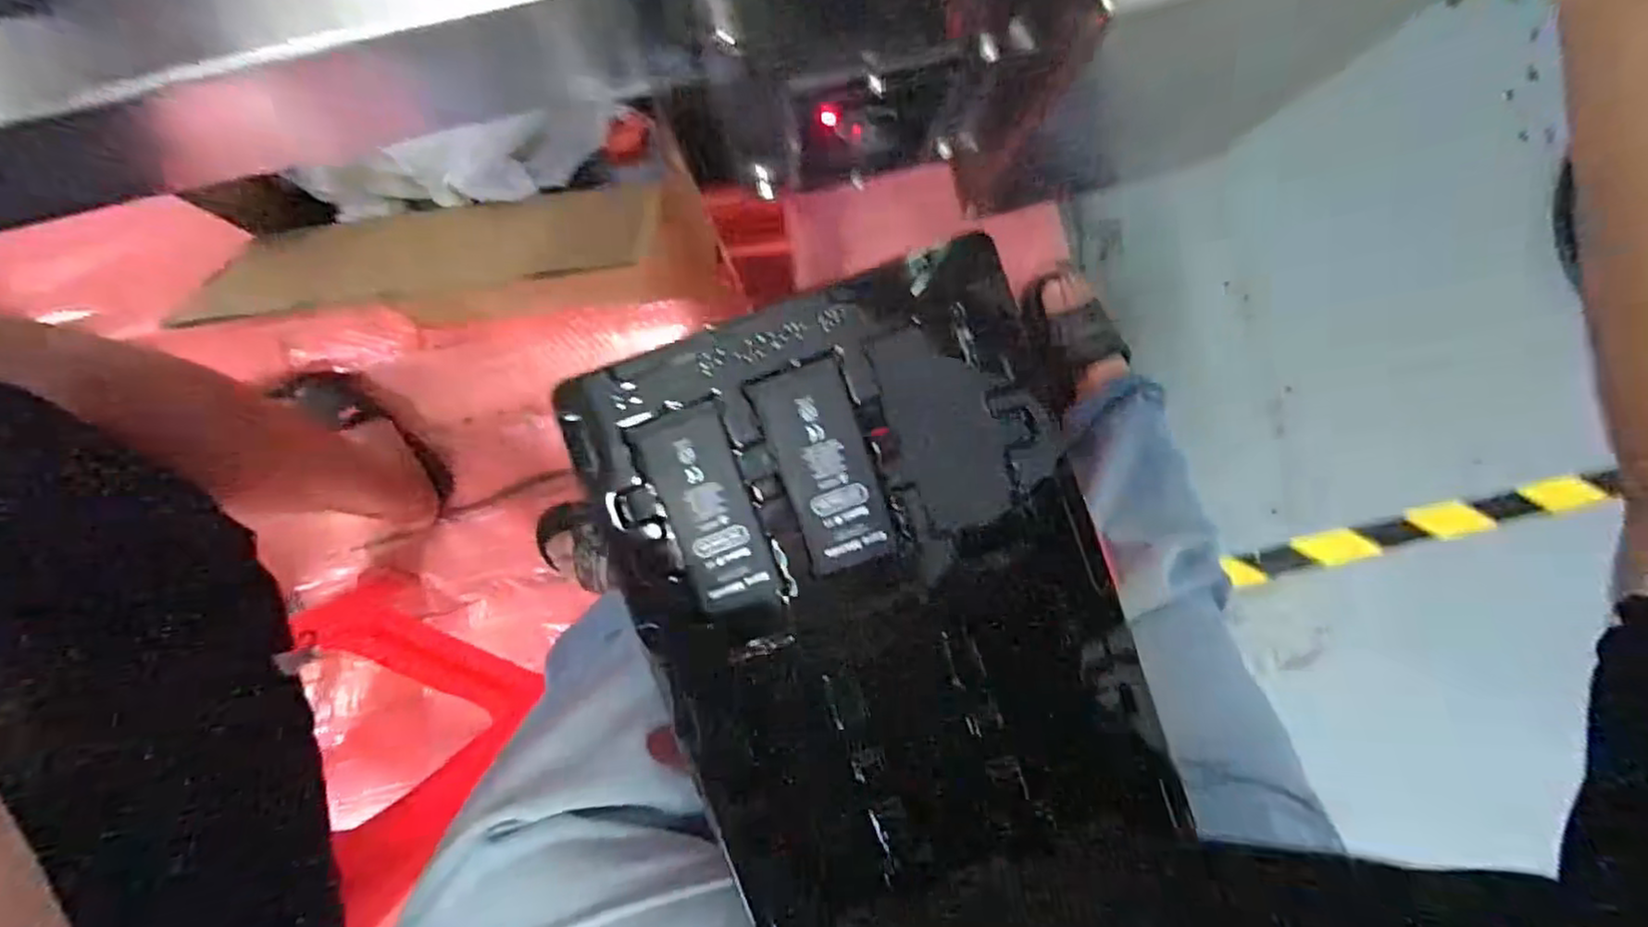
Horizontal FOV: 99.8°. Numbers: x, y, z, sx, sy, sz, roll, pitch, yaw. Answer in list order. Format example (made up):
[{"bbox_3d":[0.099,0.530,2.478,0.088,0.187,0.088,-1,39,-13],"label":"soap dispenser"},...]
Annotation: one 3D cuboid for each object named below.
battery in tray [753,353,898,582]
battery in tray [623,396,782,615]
[{"bbox_3d":[0.001,0.002,0.341,0.043,0.004,0.099,-20,92,0],"label":"battery in tray"},{"bbox_3d":[-0.055,0.024,0.339,0.043,0.004,0.102,-21,92,0],"label":"battery in tray"}]

